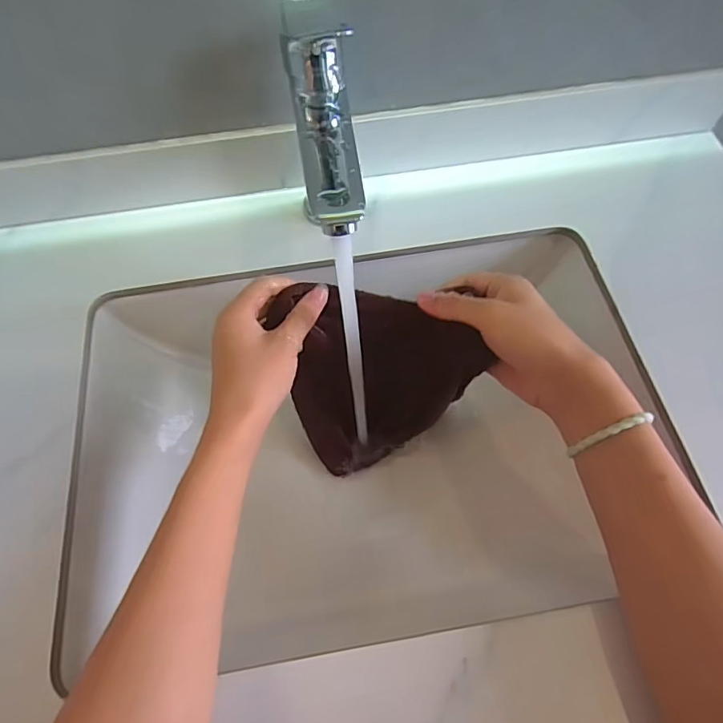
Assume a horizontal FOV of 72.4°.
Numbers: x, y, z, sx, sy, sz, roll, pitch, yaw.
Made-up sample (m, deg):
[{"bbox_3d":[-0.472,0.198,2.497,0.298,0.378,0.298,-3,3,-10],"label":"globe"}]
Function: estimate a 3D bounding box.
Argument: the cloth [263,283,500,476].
[{"bbox_3d":[0.013,0.005,0.444,0.151,0.180,0.106,-20,63,-8],"label":"cloth"}]

